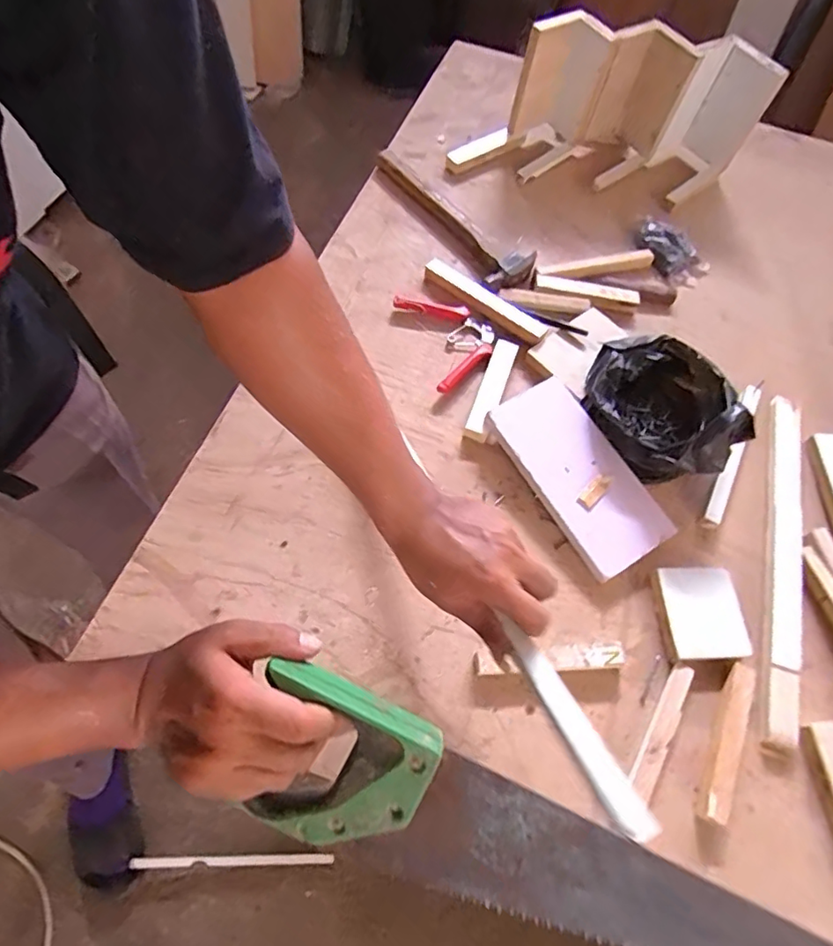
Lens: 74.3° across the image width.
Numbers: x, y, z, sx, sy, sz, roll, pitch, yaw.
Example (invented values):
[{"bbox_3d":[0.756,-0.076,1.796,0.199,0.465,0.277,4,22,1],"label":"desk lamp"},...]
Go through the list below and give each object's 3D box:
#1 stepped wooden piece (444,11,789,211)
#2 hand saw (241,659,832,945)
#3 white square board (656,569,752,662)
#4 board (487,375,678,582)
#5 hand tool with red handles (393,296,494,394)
[{"bbox_3d":[0.291,-0.544,0.819,0.439,0.163,0.180,13,64,4],"label":"stepped wooden piece"},{"bbox_3d":[0.078,0.249,0.348,0.395,0.026,0.116,22,103,5],"label":"hand saw"},{"bbox_3d":[0.289,0.142,0.558,0.076,0.016,0.088,0,63,-6],"label":"white square board"},{"bbox_3d":[0.177,0.000,0.612,0.102,0.030,0.221,-28,68,-13],"label":"board"},{"bbox_3d":[0.044,-0.179,0.705,0.098,0.011,0.158,-18,66,-14],"label":"hand tool with red handles"}]

